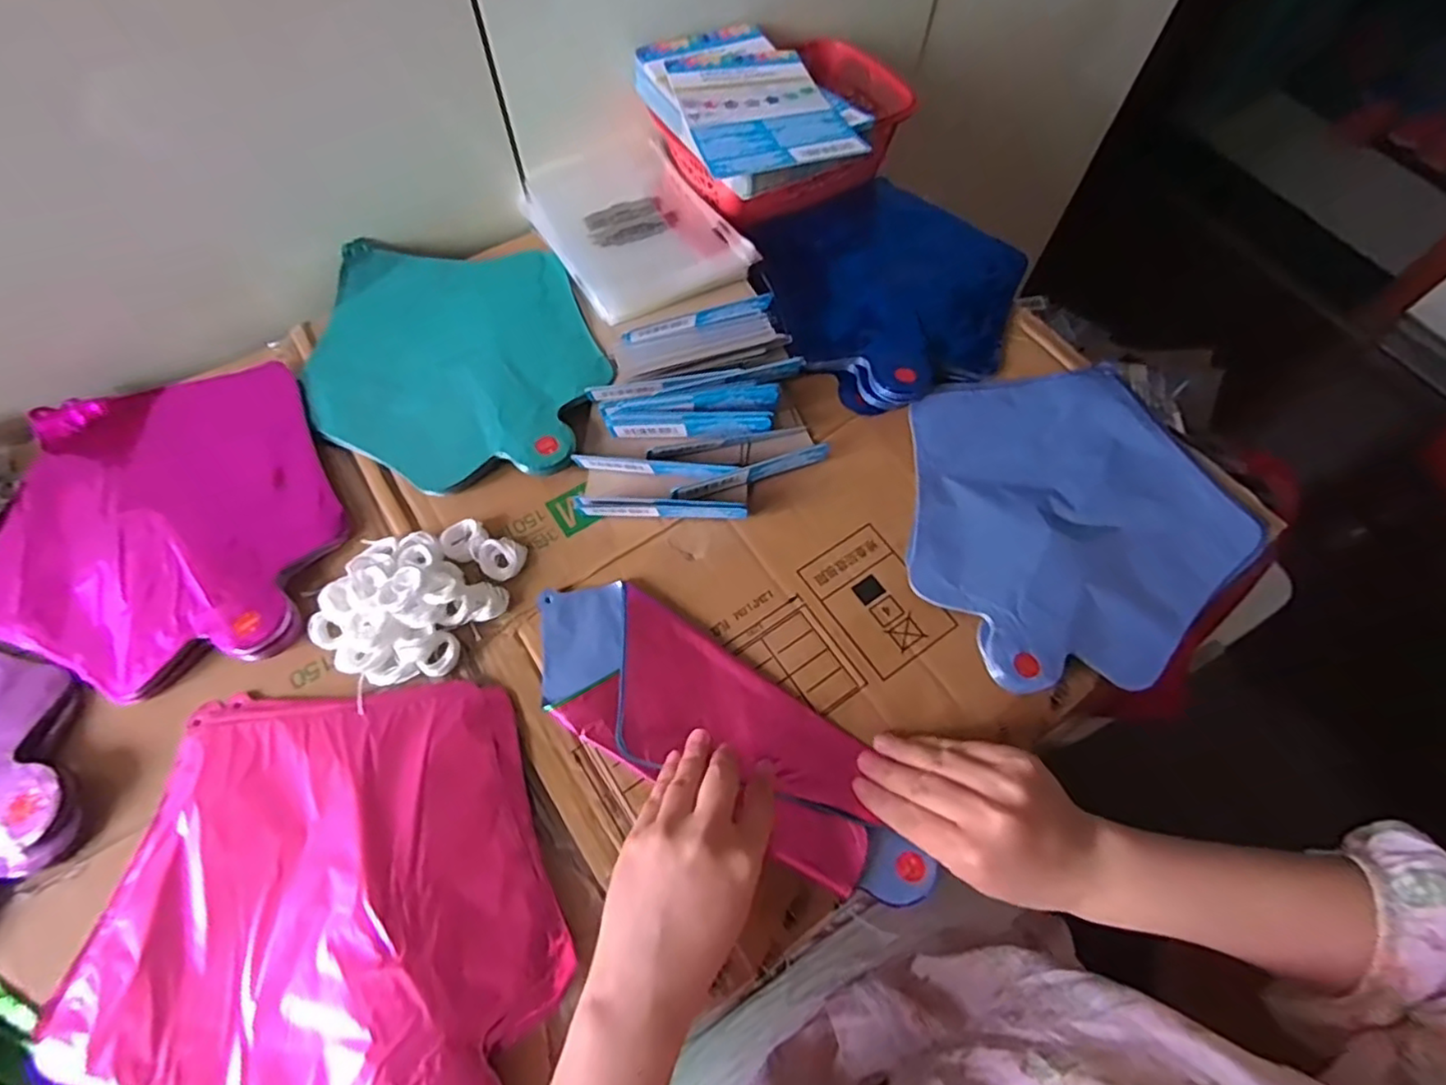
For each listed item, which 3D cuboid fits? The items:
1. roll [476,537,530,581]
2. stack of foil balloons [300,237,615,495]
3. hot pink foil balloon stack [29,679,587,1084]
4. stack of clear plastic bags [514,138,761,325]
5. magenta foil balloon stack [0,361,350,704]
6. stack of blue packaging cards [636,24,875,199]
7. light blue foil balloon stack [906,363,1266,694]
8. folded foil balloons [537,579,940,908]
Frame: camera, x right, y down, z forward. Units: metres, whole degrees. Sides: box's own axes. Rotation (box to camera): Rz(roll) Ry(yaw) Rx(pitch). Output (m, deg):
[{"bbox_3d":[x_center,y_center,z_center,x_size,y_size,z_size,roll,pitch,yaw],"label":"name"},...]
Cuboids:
[{"bbox_3d":[-0.143,0.010,0.432,0.030,0.012,0.028,1,65,-2],"label":"roll"},{"bbox_3d":[-0.206,-0.144,0.500,0.205,0.015,0.250,-21,67,-12],"label":"stack of foil balloons"},{"bbox_3d":[-0.204,0.191,0.338,0.235,0.018,0.226,-4,65,-4],"label":"hot pink foil balloon stack"},{"bbox_3d":[-0.080,-0.272,0.555,0.134,0.021,0.200,-28,69,-14],"label":"stack of clear plastic bags"},{"bbox_3d":[-0.380,-0.013,0.435,0.221,0.020,0.233,-21,67,-12],"label":"magenta foil balloon stack"},{"bbox_3d":[0.022,-0.347,0.518,0.137,0.044,0.224,-20,66,-10],"label":"stack of blue packaging cards"},{"bbox_3d":[0.241,-0.021,0.455,0.231,0.019,0.223,-9,65,-7],"label":"light blue foil balloon stack"},{"bbox_3d":[0.000,0.116,0.394,0.269,0.011,0.091,34,68,11],"label":"folded foil balloons"}]

